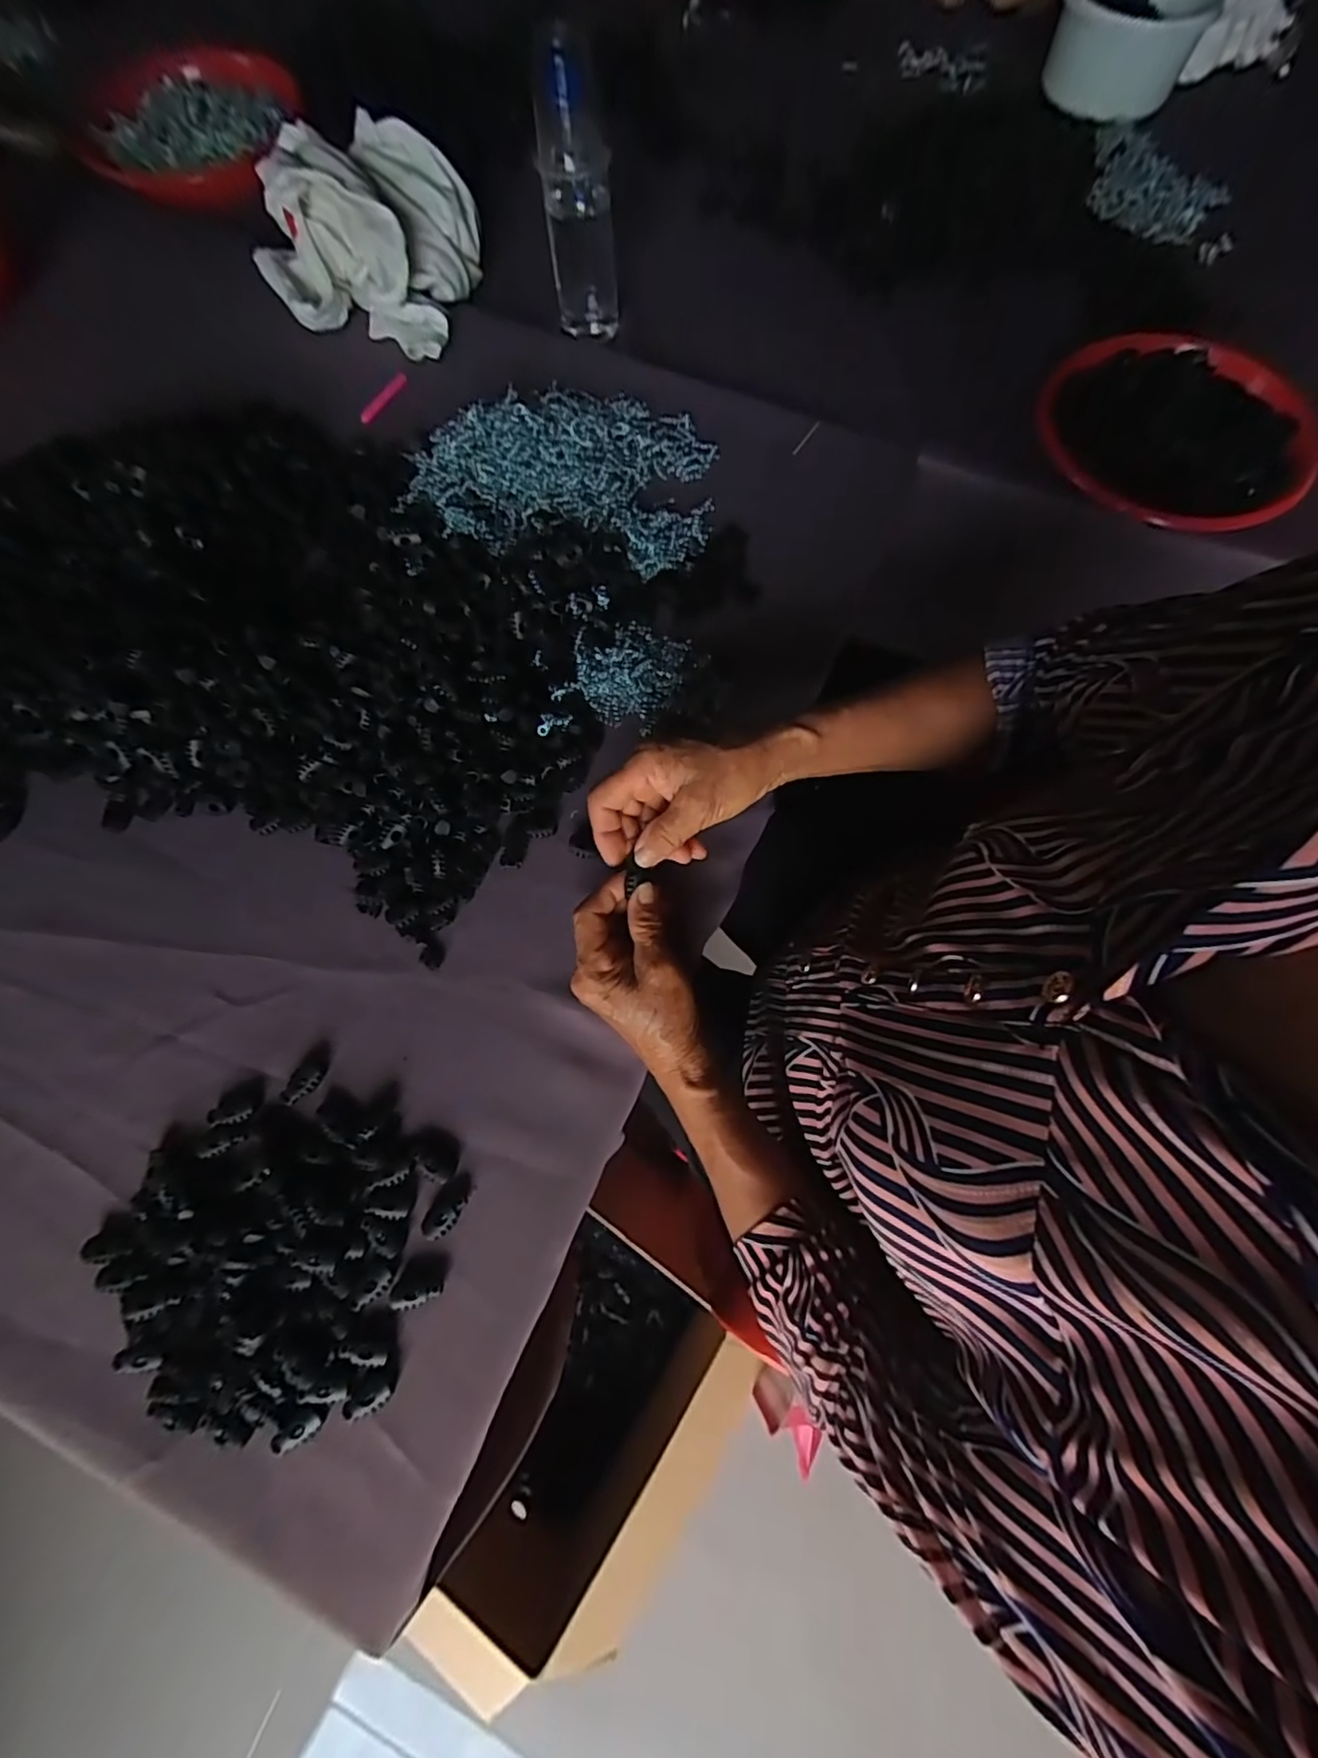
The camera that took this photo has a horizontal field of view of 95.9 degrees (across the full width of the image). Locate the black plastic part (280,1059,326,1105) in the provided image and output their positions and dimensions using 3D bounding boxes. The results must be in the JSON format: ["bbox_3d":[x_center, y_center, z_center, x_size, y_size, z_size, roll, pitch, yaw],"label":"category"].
[{"bbox_3d":[-0.227,0.129,0.380,0.017,0.005,0.029,33,76,10],"label":"black plastic part"}]

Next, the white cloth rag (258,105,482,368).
[{"bbox_3d":[-0.287,-0.616,0.563,0.193,0.094,0.181,12,72,8],"label":"white cloth rag"}]

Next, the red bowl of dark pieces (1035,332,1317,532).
[{"bbox_3d":[0.450,-0.398,0.517,0.201,0.037,0.226,-35,73,-8],"label":"red bowl of dark pieces"}]

